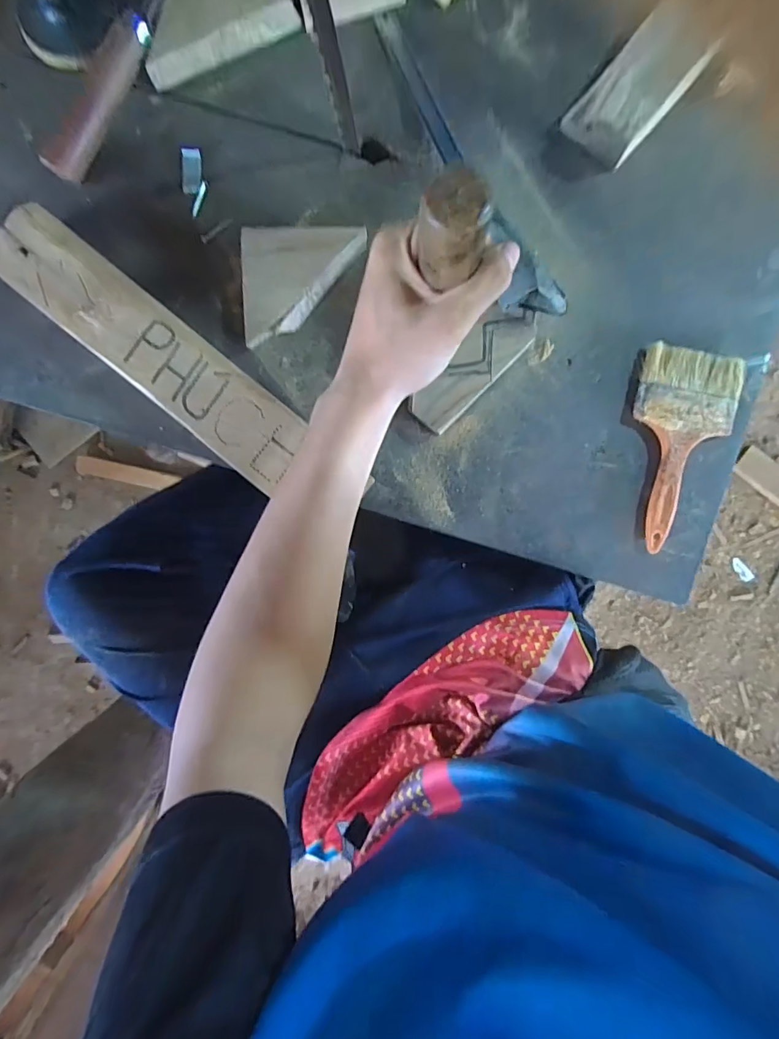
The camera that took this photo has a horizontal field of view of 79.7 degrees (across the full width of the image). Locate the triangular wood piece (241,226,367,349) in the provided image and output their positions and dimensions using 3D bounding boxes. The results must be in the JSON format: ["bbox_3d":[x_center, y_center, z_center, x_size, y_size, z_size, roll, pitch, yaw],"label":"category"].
[{"bbox_3d":[-0.079,-0.220,0.433,0.111,0.018,0.103,-3,91,1],"label":"triangular wood piece"}]

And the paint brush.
[{"bbox_3d":[0.267,-0.065,0.438,0.090,0.013,0.183,14,92,0],"label":"paint brush"}]

